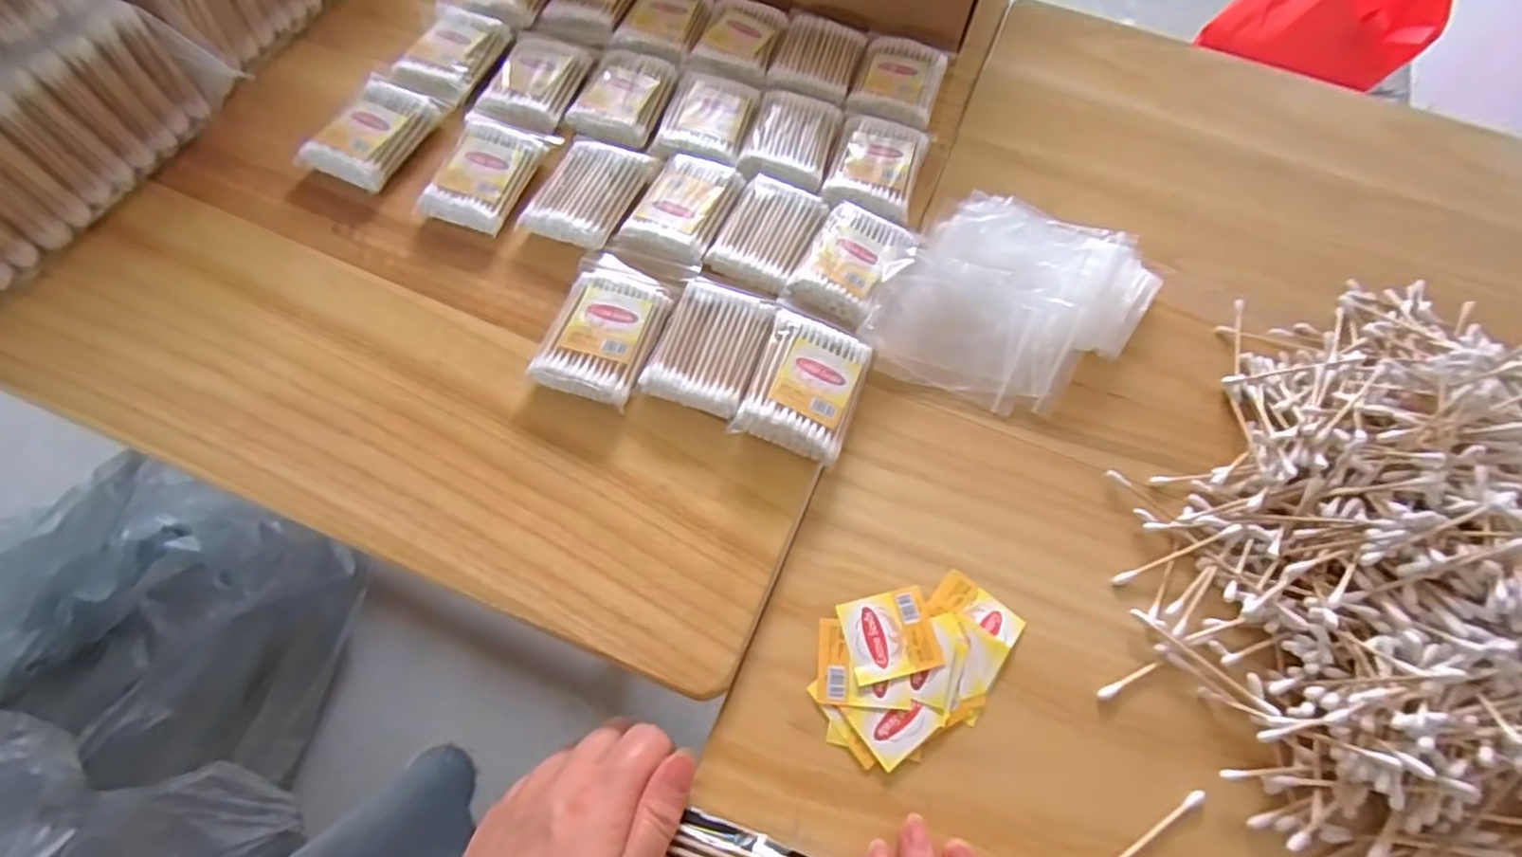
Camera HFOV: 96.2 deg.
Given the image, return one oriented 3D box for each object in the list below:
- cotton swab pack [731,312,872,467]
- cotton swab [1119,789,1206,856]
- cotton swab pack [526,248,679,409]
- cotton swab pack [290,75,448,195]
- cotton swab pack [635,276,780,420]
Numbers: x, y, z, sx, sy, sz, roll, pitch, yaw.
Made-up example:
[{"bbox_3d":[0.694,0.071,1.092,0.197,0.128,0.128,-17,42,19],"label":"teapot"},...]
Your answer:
[{"bbox_3d":[0.025,-0.024,0.374,0.056,0.023,0.078,19,65,7],"label":"cotton swab pack"},{"bbox_3d":[0.167,0.179,0.296,0.072,0.004,0.006,-27,68,-14],"label":"cotton swab"},{"bbox_3d":[-0.087,-0.059,0.391,0.060,0.016,0.096,16,65,6],"label":"cotton swab pack"},{"bbox_3d":[-0.252,-0.193,0.449,0.059,0.020,0.082,24,66,9],"label":"cotton swab pack"},{"bbox_3d":[-0.027,-0.045,0.384,0.055,0.017,0.077,18,65,7],"label":"cotton swab pack"}]

